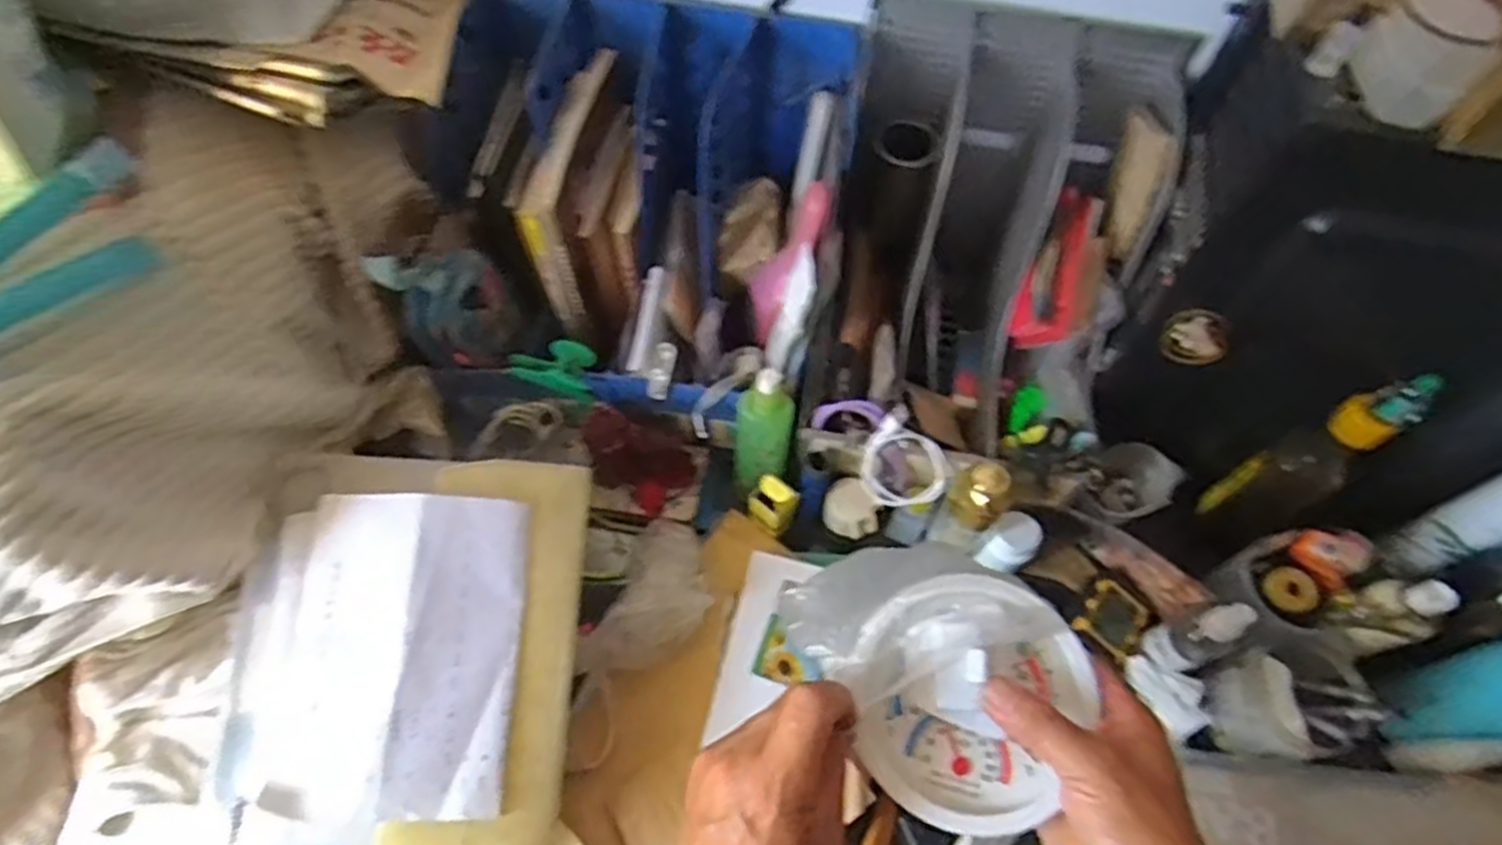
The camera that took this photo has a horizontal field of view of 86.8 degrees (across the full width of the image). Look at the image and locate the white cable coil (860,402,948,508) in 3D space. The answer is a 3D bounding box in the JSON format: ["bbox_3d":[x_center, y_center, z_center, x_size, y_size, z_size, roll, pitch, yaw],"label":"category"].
[{"bbox_3d":[0.127,0.033,0.659,0.074,0.074,0.018,38,26,-4],"label":"white cable coil"}]

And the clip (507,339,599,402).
[{"bbox_3d":[-0.169,-0.046,0.677,0.069,0.038,0.036,5,61,2],"label":"clip"}]

